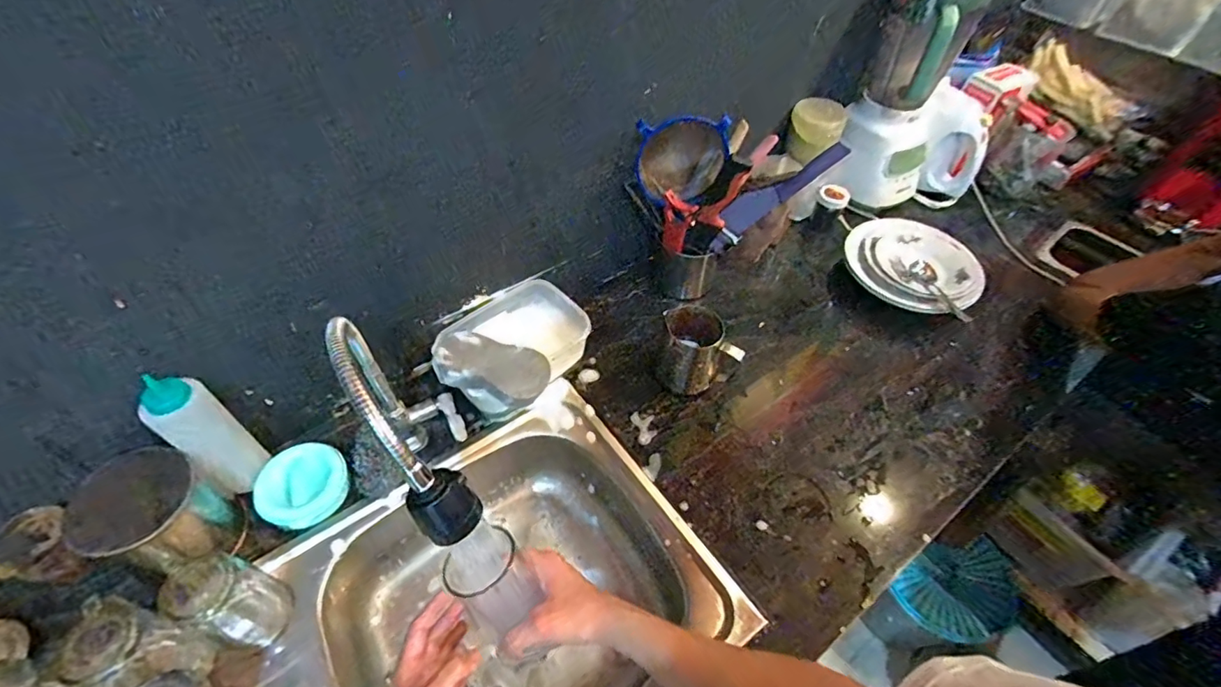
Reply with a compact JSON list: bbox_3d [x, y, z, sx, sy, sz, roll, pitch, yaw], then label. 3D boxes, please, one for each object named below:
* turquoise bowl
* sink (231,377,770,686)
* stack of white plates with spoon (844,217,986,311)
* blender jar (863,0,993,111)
[{"bbox_3d":[-0.383,0.178,0.659,0.095,0.044,0.100,1,52,-2],"label":"turquoise bowl"},{"bbox_3d":[-0.233,0.386,0.591,0.724,0.141,0.400,-29,59,-23],"label":"sink"},{"bbox_3d":[0.522,-0.142,0.903,0.224,0.029,0.180,29,64,12],"label":"stack of white plates with spoon"},{"bbox_3d":[0.511,-0.503,0.859,0.141,0.194,0.165,30,57,19],"label":"blender jar"}]

